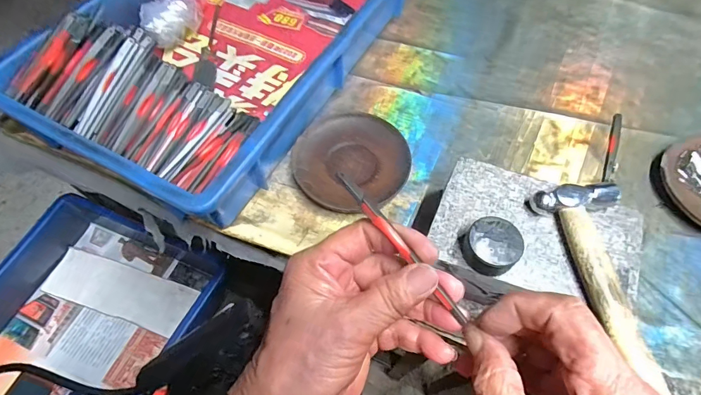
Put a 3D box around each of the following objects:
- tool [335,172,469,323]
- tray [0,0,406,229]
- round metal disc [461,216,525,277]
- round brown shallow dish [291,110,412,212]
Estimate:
[{"bbox_3d":[0.027,0.026,0.208,0.007,0.004,0.102,-39,84,-19],"label":"tool"},{"bbox_3d":[-0.126,-0.194,0.441,0.279,0.083,0.430,27,64,14],"label":"tray"},{"bbox_3d":[0.100,0.036,0.278,0.039,0.019,0.036,-1,64,1],"label":"round metal disc"},{"bbox_3d":[0.000,-0.039,0.393,0.109,0.013,0.112,0,61,0],"label":"round brown shallow dish"}]

